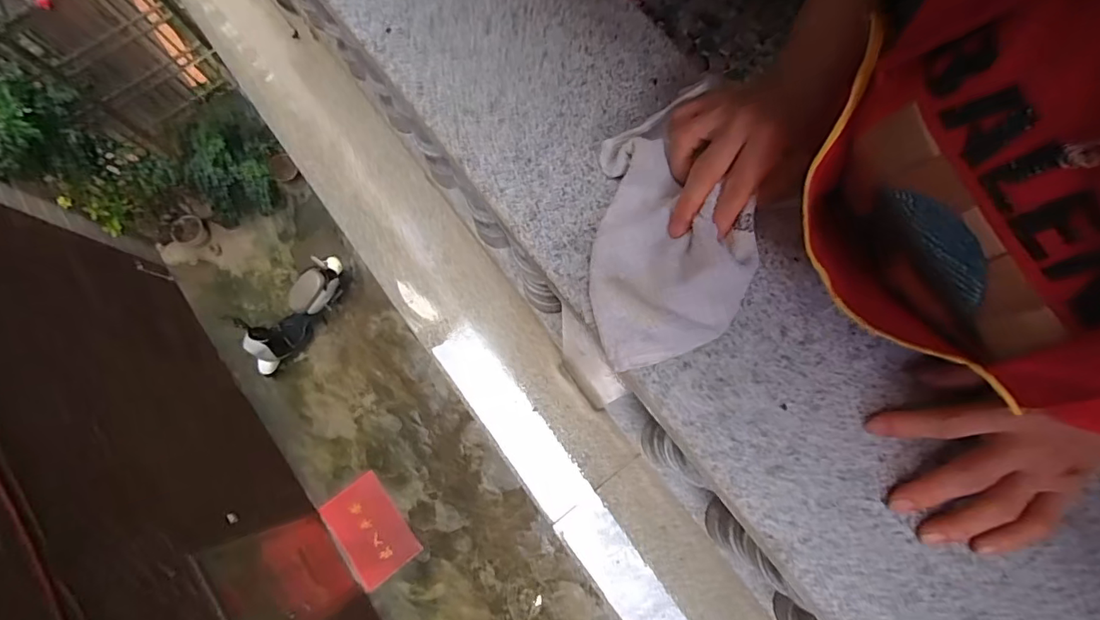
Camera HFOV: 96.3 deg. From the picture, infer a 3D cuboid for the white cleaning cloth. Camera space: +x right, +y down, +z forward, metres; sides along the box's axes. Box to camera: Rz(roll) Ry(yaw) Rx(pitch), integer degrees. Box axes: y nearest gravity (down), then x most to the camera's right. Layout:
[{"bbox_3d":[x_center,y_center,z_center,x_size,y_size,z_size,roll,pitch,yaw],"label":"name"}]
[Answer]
[{"bbox_3d":[0.076,-0.058,0.336,0.107,0.029,0.178,-10,76,-2],"label":"white cleaning cloth"}]

